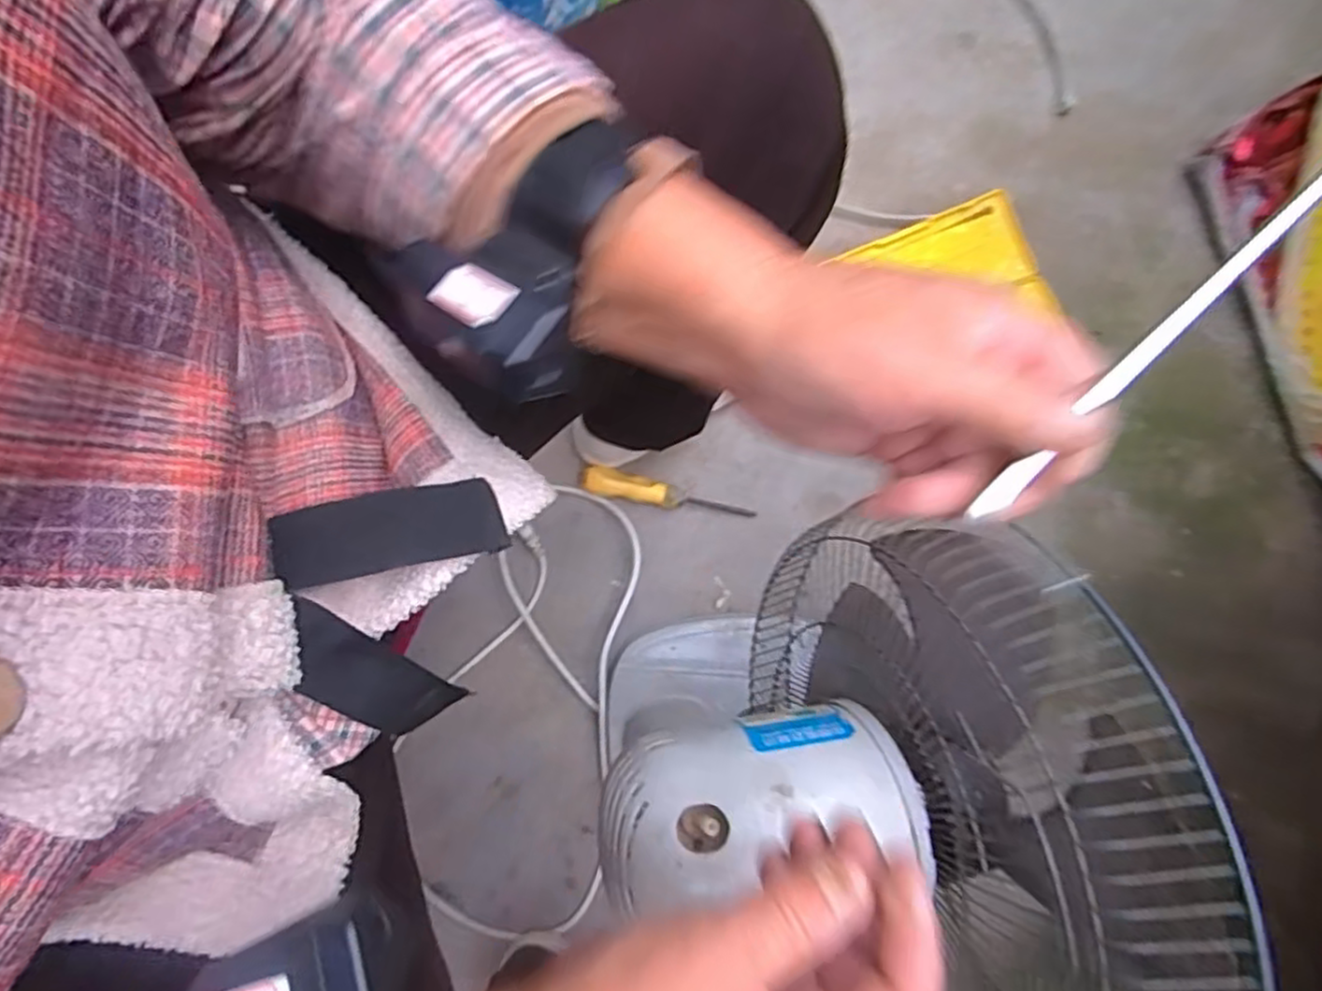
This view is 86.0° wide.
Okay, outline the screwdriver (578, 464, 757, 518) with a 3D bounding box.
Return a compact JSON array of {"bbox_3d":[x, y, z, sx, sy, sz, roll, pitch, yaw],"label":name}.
[{"bbox_3d":[0.005,0.003,0.731,0.180,0.023,0.027,15,78,3],"label":"screwdriver"}]

